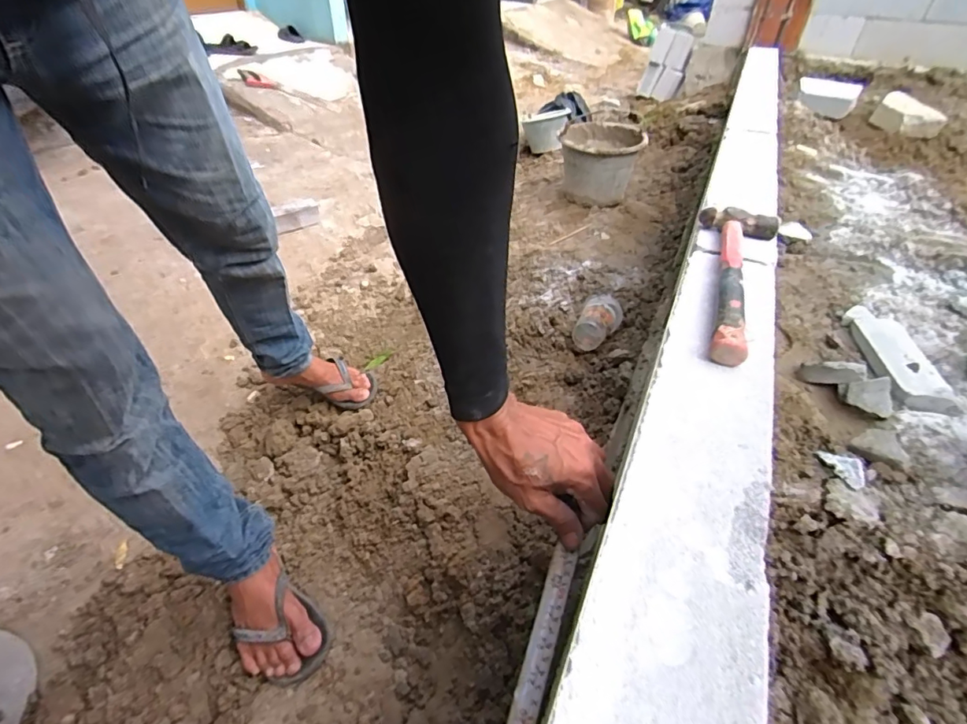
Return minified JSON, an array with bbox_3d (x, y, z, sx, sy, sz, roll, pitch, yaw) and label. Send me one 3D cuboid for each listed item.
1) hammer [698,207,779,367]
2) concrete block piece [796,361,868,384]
[{"bbox_3d":[0.269,-0.099,0.529,0.083,0.027,0.298,18,44,17],"label":"hammer"},{"bbox_3d":[0.568,0.019,0.794,0.090,0.032,0.035,-2,36,31],"label":"concrete block piece"}]

